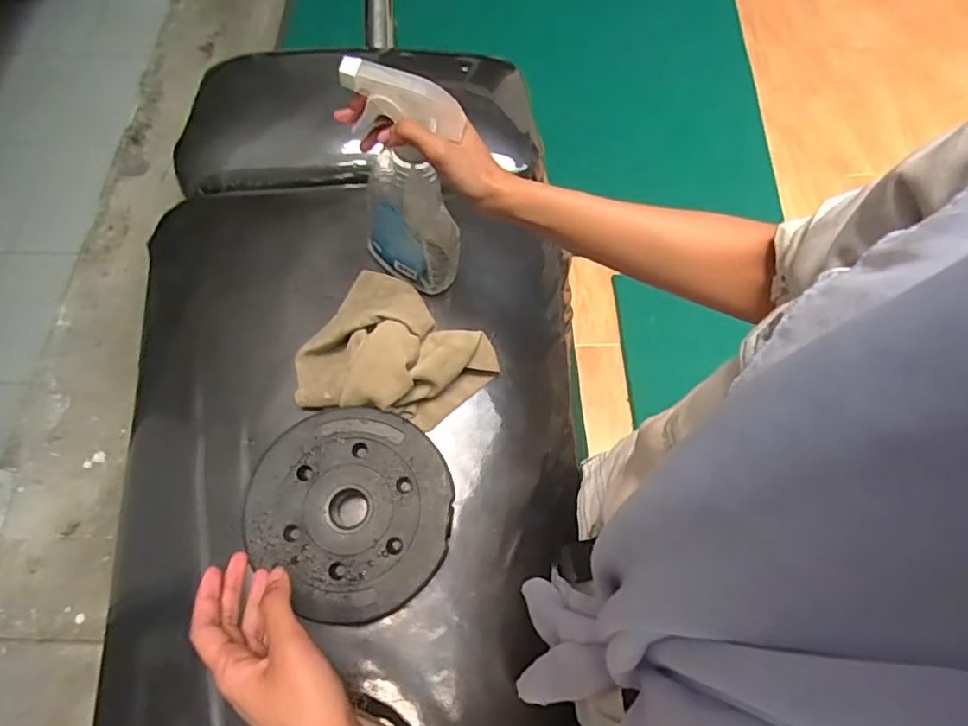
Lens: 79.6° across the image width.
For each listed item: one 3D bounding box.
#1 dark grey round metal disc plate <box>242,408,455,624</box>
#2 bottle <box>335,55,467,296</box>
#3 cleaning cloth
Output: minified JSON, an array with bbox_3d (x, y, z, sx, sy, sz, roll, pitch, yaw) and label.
[{"bbox_3d":[-0.108,0.118,0.483,0.163,0.019,0.157,1,66,-2],"label":"dark grey round metal disc plate"},{"bbox_3d":[-0.070,-0.148,0.486,0.097,0.219,0.058,14,66,4],"label":"bottle"},{"bbox_3d":[-0.086,-0.003,0.527,0.156,0.061,0.133,31,68,11],"label":"cleaning cloth"}]

